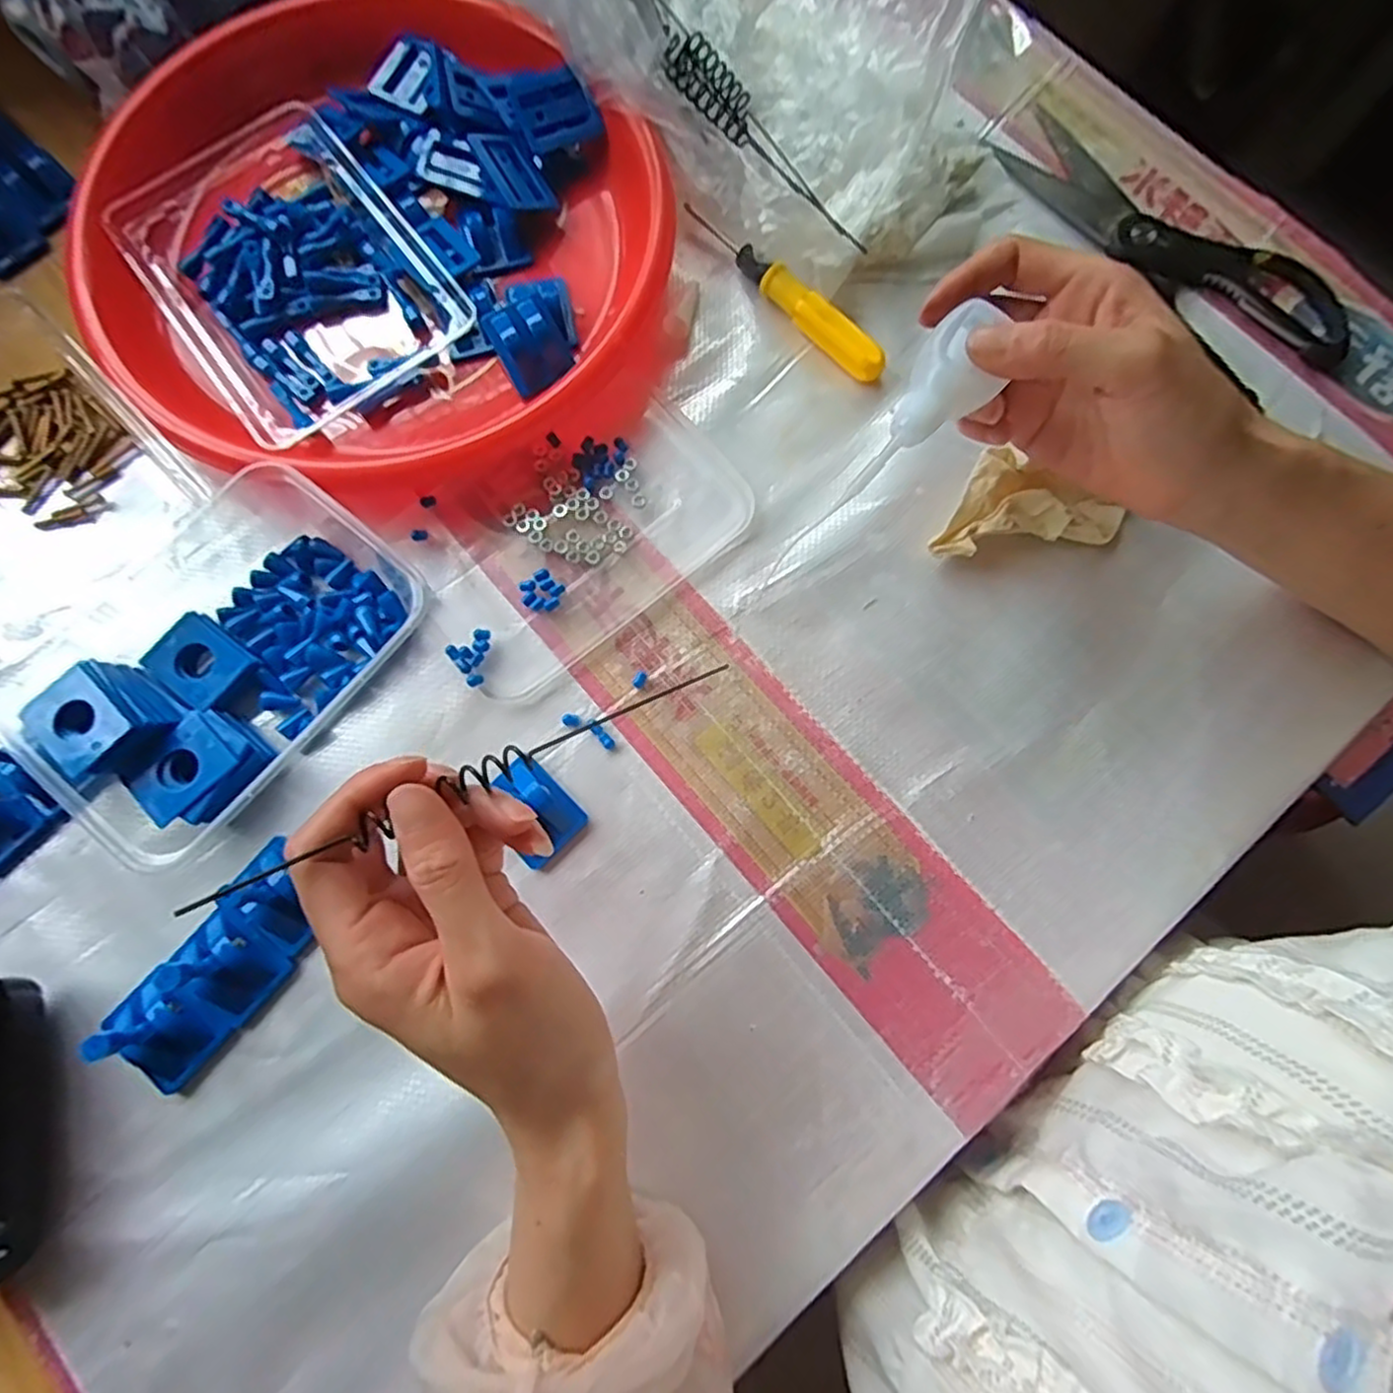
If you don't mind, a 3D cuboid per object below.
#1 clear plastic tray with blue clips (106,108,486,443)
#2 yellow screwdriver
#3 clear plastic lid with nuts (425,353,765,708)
[{"bbox_3d":[-0.209,-0.218,0.371,0.122,0.032,0.170,-37,80,-8],"label":"clear plastic tray with blue clips"},{"bbox_3d":[0.046,-0.218,0.384,0.013,0.021,0.139,-43,81,-9],"label":"yellow screwdriver"},{"bbox_3d":[-0.062,-0.086,0.358,0.164,0.014,0.111,-40,80,-9],"label":"clear plastic lid with nuts"}]

